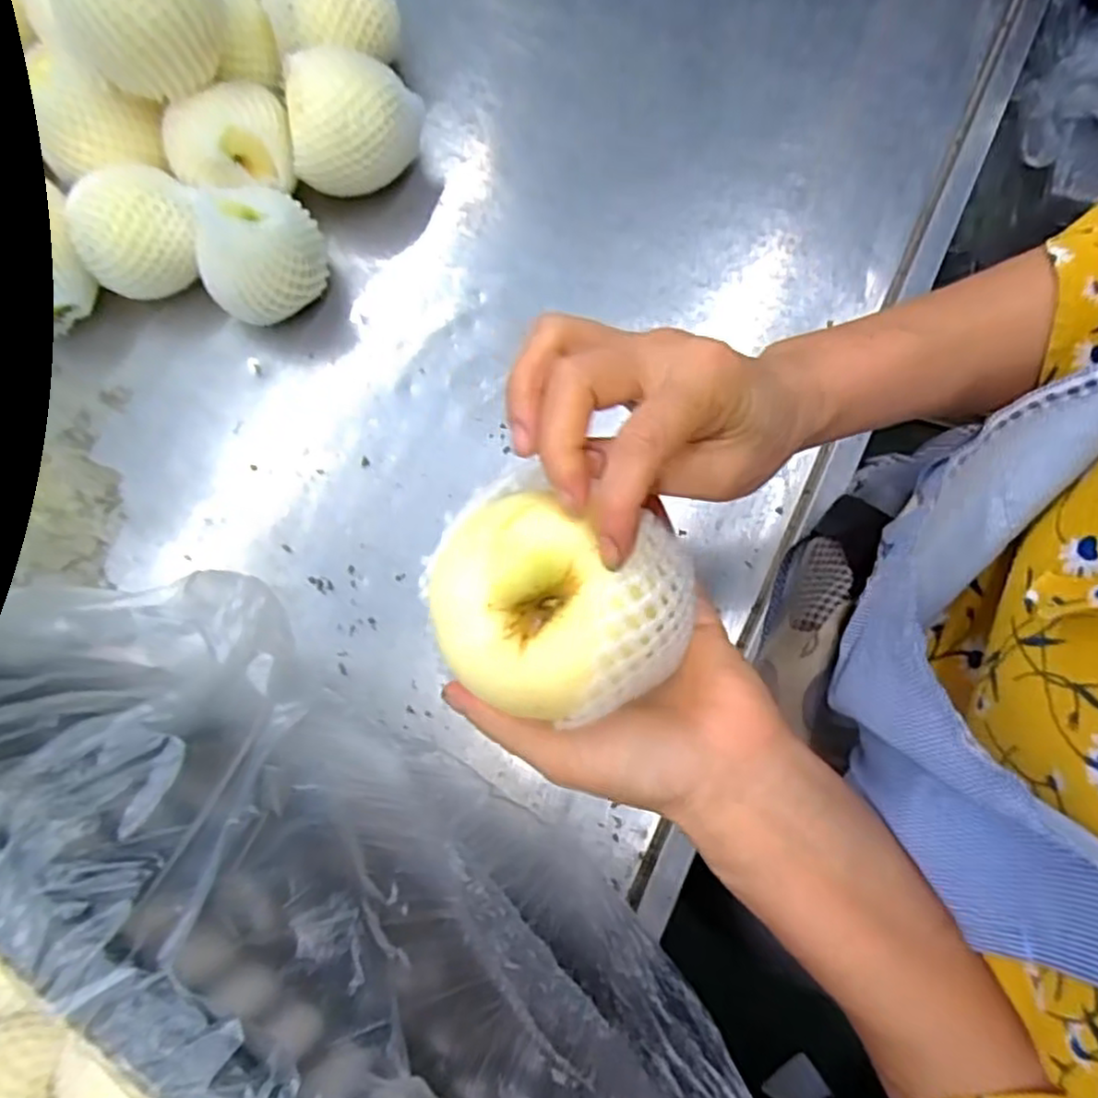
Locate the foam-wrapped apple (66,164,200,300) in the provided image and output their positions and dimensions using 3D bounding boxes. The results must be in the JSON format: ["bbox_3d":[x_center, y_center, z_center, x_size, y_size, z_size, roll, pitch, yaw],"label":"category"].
[{"bbox_3d":[-0.286,-0.224,0.508,0.083,0.077,0.078,-13,77,-1],"label":"foam-wrapped apple"}]

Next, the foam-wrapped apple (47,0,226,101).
[{"bbox_3d":[-0.266,-0.354,0.458,0.098,0.104,0.081,-30,78,-4],"label":"foam-wrapped apple"}]

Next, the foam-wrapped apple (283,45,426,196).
[{"bbox_3d":[-0.142,-0.311,0.526,0.093,0.087,0.084,0,77,2],"label":"foam-wrapped apple"}]

